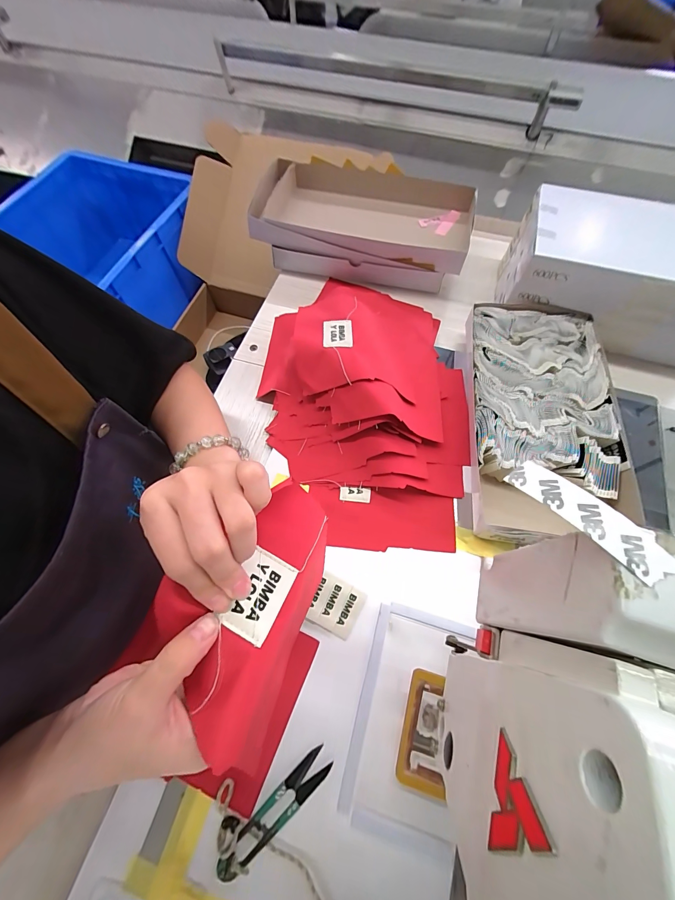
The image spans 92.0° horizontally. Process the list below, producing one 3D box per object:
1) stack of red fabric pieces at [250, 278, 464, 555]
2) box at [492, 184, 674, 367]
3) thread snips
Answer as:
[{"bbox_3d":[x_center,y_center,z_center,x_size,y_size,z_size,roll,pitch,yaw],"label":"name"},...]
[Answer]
[{"bbox_3d":[0.030,-0.075,0.398,0.259,0.073,0.363,4,68,2],"label":"stack of red fabric pieces"},{"bbox_3d":[0.412,-0.236,0.465,0.317,0.129,0.168,17,68,7],"label":"box"},{"bbox_3d":[-0.051,0.293,0.266,0.102,0.013,0.030,-31,71,-12],"label":"thread snips"}]

